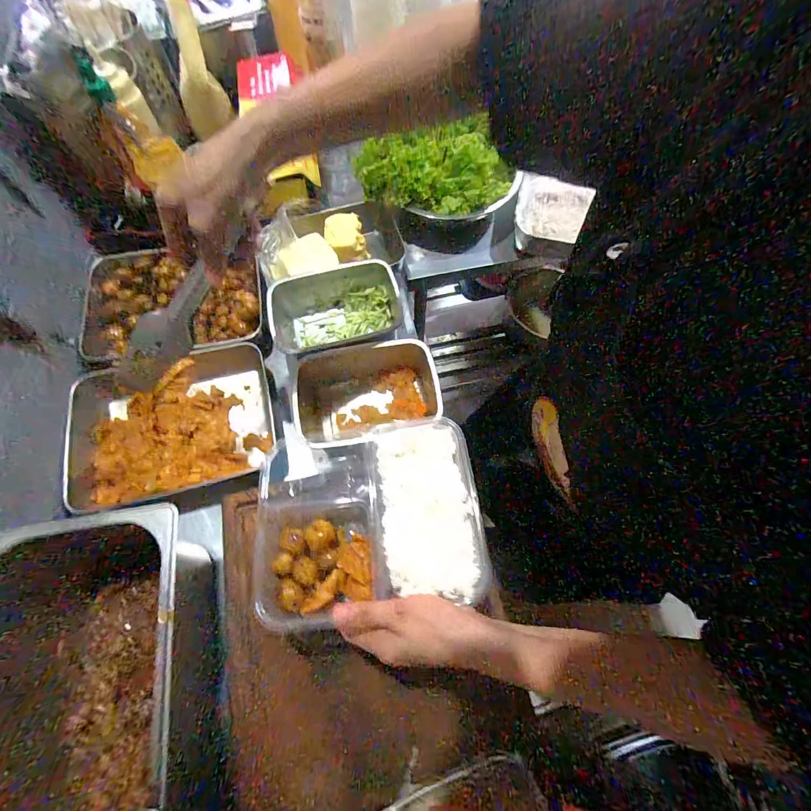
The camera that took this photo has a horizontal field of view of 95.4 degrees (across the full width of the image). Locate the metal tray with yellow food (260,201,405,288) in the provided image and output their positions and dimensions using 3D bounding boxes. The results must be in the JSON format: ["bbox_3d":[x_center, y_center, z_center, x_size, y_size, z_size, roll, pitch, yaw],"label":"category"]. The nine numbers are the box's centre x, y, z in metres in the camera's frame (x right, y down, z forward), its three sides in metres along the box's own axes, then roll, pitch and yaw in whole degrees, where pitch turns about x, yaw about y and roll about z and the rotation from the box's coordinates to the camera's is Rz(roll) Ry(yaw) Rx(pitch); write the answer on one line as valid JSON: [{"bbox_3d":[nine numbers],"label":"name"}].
[{"bbox_3d":[-0.121,-0.261,0.607,0.230,0.063,0.145,-17,67,-6],"label":"metal tray with yellow food"}]

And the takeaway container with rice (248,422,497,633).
[{"bbox_3d":[-0.040,0.113,0.384,0.221,0.063,0.174,-9,66,-3],"label":"takeaway container with rice"}]

